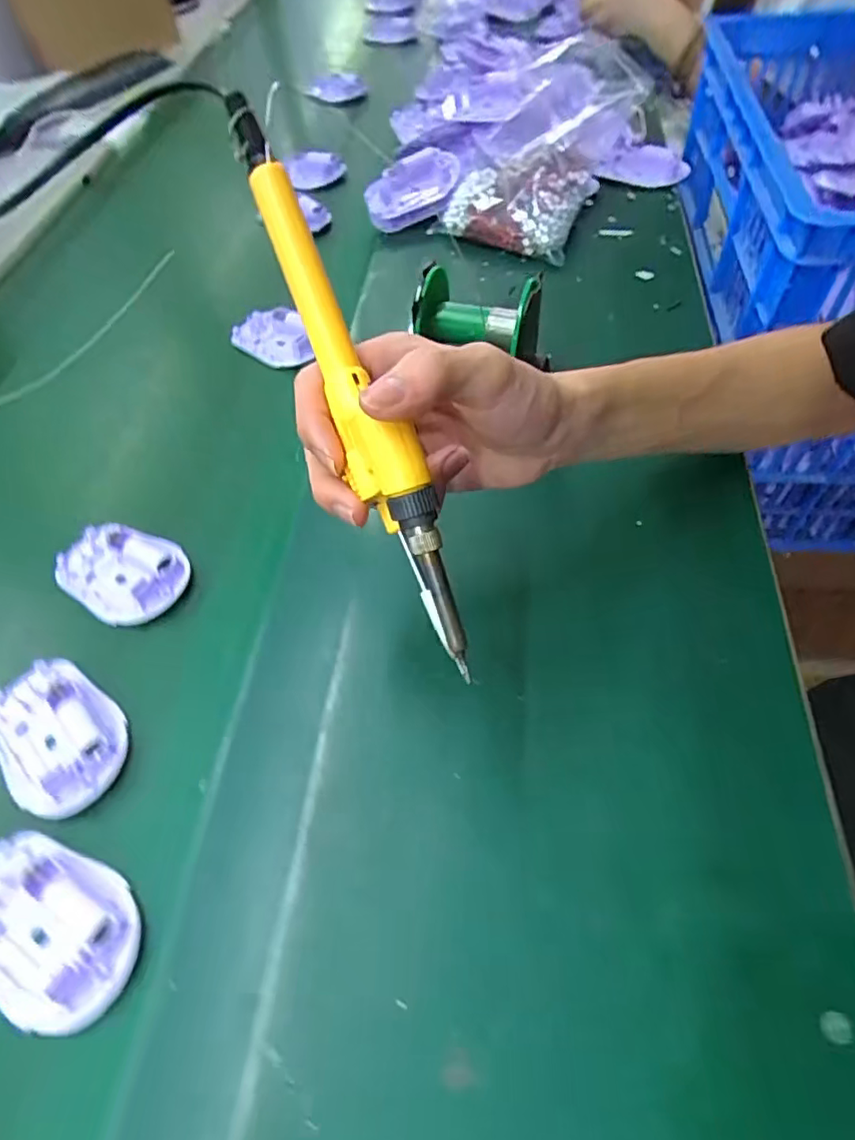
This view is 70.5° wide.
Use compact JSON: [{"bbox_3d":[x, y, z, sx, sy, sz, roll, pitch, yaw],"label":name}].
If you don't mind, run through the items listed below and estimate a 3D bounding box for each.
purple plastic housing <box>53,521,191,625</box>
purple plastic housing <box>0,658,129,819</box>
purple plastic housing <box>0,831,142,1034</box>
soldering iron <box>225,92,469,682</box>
[{"bbox_3d":[-0.200,0.001,0.397,0.090,0.024,0.060,24,60,19],"label":"purple plastic housing"},{"bbox_3d":[-0.204,0.089,0.330,0.092,0.023,0.060,35,64,25],"label":"purple plastic housing"},{"bbox_3d":[-0.178,0.161,0.277,0.094,0.016,0.061,26,60,20],"label":"purple plastic housing"},{"bbox_3d":[-0.028,-0.073,0.237,0.022,0.030,0.230,-21,88,-11],"label":"soldering iron"}]

